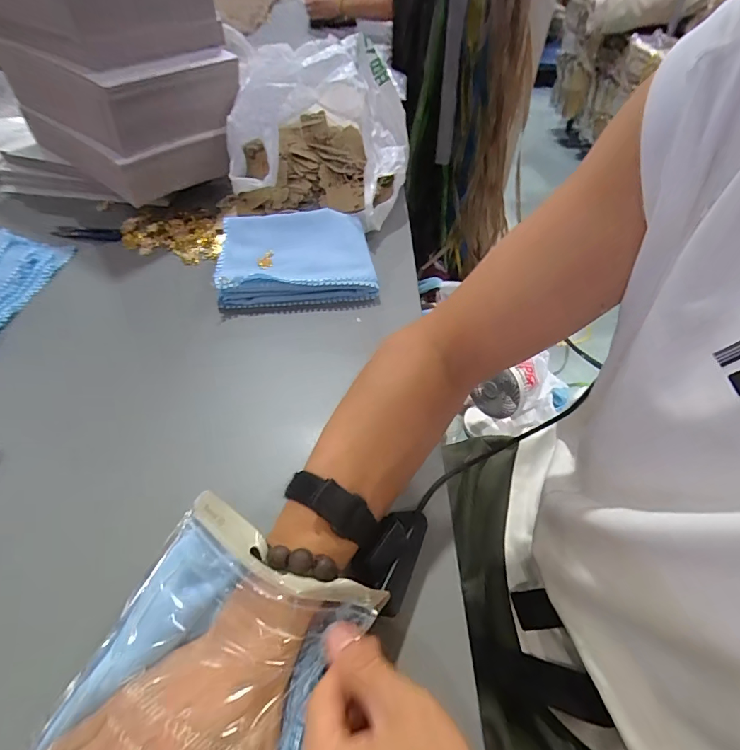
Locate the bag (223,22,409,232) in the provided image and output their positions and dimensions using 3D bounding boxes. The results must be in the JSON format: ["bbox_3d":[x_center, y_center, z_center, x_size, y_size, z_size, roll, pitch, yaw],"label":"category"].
[{"bbox_3d":[-0.078,-0.373,0.635,0.268,0.172,0.260,6,49,3],"label":"bag"}]

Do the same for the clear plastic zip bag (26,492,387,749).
[{"bbox_3d":[-0.103,0.204,0.234,0.163,0.045,0.237,24,63,10],"label":"clear plastic zip bag"}]

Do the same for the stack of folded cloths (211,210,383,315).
[{"bbox_3d":[-0.094,-0.149,0.553,0.188,0.049,0.154,-6,50,-7],"label":"stack of folded cloths"}]

